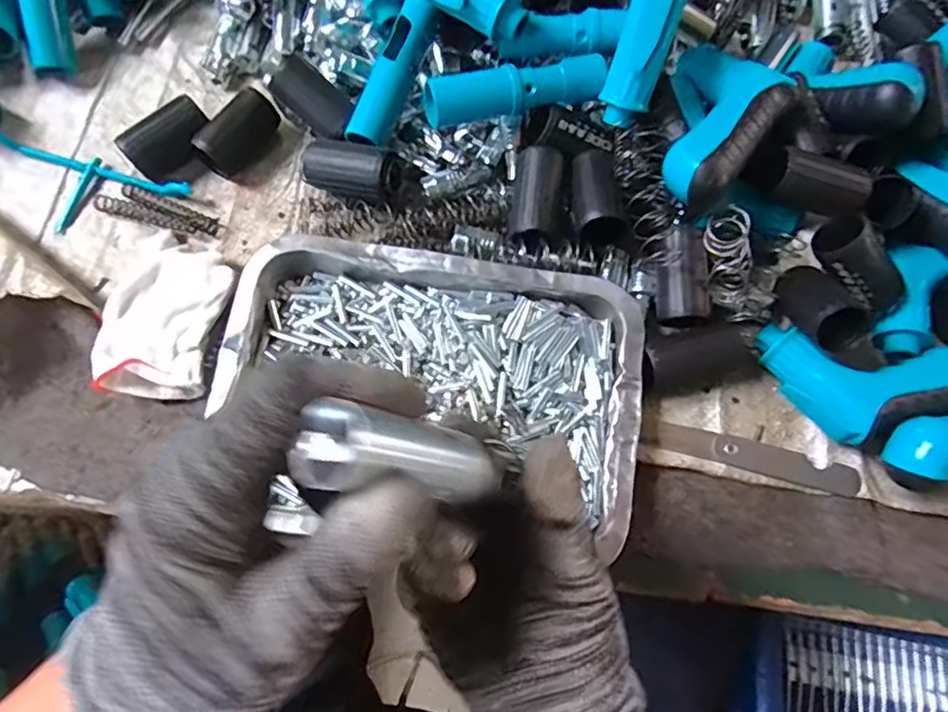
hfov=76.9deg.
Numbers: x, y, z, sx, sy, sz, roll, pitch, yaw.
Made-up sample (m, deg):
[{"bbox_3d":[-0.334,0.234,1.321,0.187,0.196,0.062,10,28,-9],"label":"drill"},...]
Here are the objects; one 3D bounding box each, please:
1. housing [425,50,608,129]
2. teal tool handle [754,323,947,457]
[{"bbox_3d":[0.030,-0.175,0.386,0.125,0.024,0.024,-19,73,-8],"label":"housing"},{"bbox_3d":[0.255,0.022,0.376,0.141,0.030,0.071,5,71,0],"label":"teal tool handle"}]

